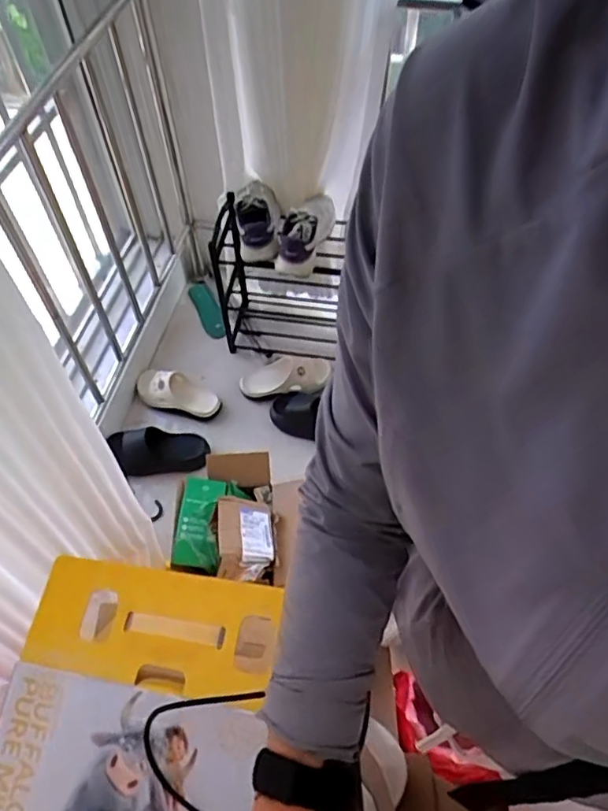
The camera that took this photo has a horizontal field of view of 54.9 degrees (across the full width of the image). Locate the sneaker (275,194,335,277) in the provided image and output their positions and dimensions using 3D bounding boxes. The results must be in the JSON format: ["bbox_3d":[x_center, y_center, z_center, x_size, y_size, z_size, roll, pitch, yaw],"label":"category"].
[{"bbox_3d":[0.000,-0.413,1.400,0.102,0.101,0.243,16,58,10],"label":"sneaker"}]

